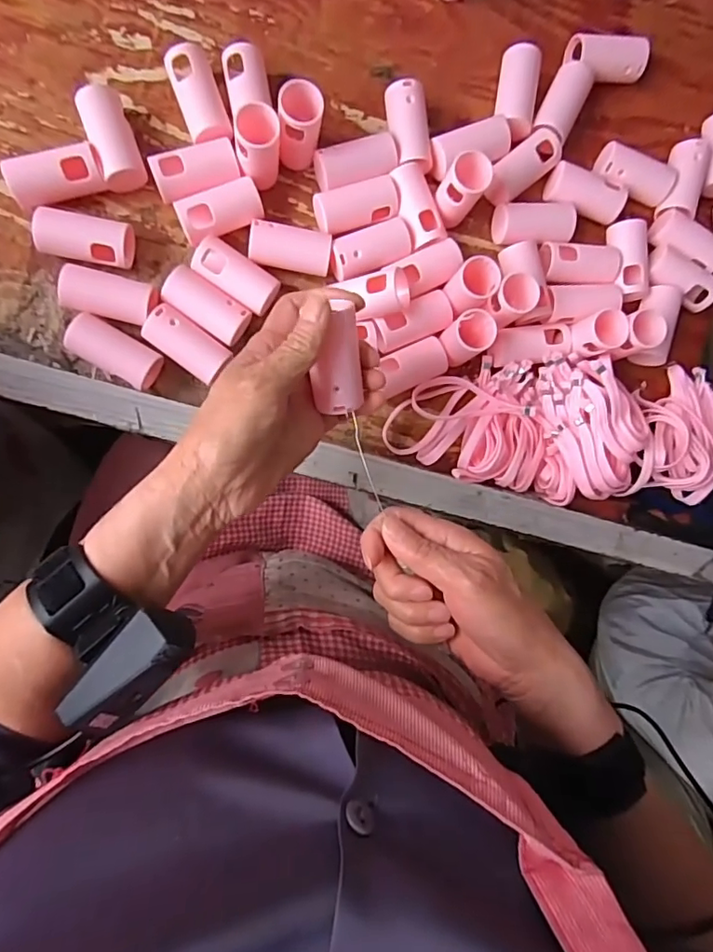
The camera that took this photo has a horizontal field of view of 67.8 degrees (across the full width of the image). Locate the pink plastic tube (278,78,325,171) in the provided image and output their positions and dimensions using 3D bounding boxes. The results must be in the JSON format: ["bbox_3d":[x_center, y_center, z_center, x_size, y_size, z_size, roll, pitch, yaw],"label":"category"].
[{"bbox_3d":[-0.042,-0.254,0.392,0.030,0.058,0.031,0,90,-10],"label":"pink plastic tube"}]

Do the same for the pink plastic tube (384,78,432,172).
[{"bbox_3d":[0.041,-0.273,0.420,0.030,0.031,0.062,-8,92,-10],"label":"pink plastic tube"}]

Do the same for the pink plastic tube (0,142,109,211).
[{"bbox_3d":[-0.211,-0.209,0.378,0.064,0.033,0.026,-21,94,-9],"label":"pink plastic tube"}]

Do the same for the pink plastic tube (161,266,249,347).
[{"bbox_3d":[-0.112,-0.126,0.400,0.066,0.022,0.031,33,85,-8],"label":"pink plastic tube"}]

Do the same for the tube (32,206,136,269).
[{"bbox_3d":[-0.195,-0.169,0.382,0.060,0.033,0.030,8,89,-10],"label":"tube"}]

